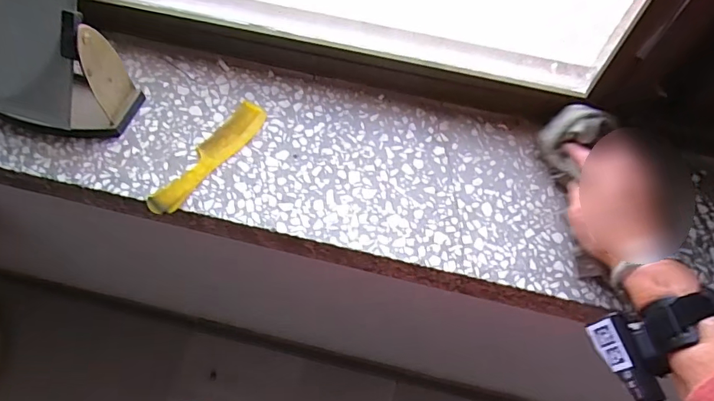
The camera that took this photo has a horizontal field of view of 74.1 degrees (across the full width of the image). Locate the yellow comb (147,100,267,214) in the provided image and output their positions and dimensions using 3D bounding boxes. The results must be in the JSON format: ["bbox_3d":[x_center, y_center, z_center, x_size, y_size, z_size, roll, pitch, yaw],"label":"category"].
[{"bbox_3d":[-0.148,-0.046,0.483,0.039,0.007,0.153,30,65,13],"label":"yellow comb"}]

